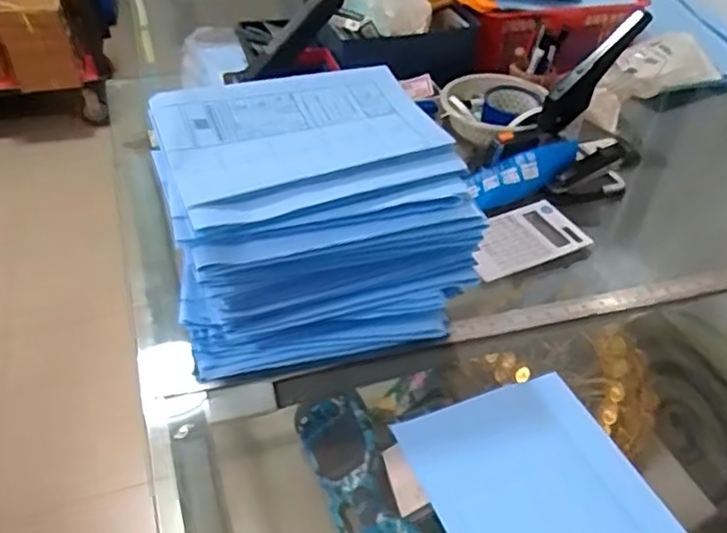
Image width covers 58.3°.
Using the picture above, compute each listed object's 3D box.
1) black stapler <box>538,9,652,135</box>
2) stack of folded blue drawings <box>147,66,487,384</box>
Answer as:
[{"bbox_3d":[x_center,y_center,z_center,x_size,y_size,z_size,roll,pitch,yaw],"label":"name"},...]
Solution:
[{"bbox_3d":[0.341,-0.290,0.972,0.067,0.211,0.036,24,23,-43],"label":"black stapler"},{"bbox_3d":[-0.061,-0.057,0.760,0.313,0.230,0.238,-9,43,-14],"label":"stack of folded blue drawings"}]

